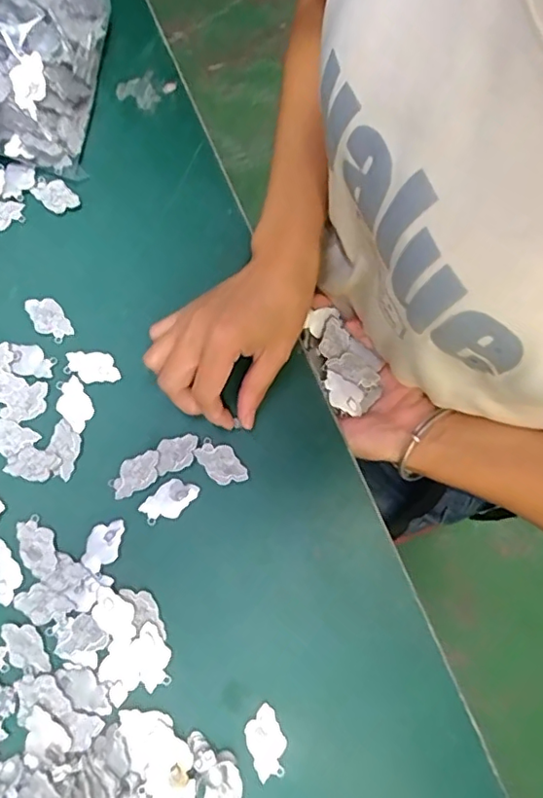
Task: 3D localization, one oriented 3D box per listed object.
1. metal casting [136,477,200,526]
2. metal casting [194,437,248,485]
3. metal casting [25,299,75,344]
[{"bbox_3d":[-0.067,0.066,0.368,0.037,0.004,0.021,-41,80,-11],"label":"metal casting"},{"bbox_3d":[-0.033,0.042,0.373,0.022,0.004,0.036,-40,80,-11],"label":"metal casting"},{"bbox_3d":[-0.158,-0.058,0.397,0.022,0.004,0.037,-33,79,-9],"label":"metal casting"}]

